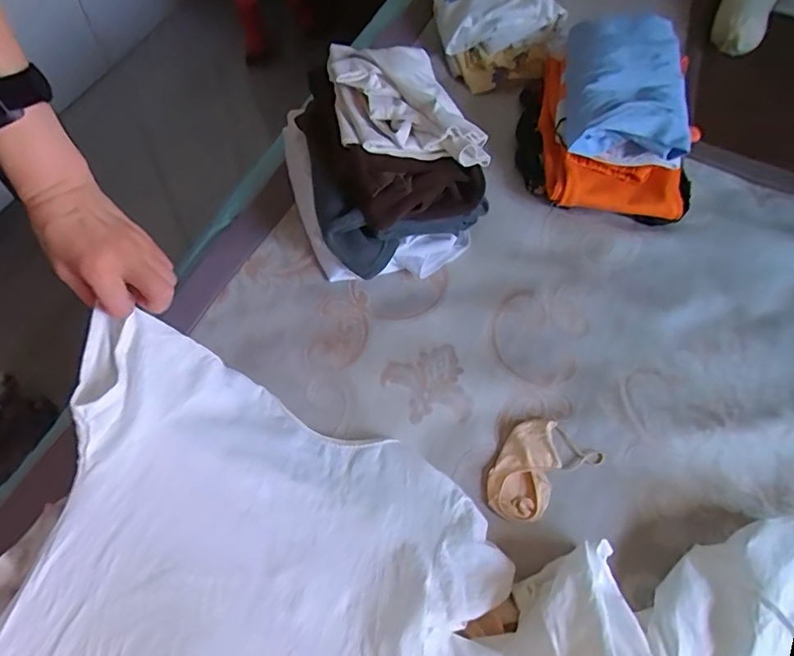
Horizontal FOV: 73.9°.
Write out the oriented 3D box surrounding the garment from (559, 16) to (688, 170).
[{"bbox_3d":[0.300,-0.327,0.709,0.142,0.078,0.251,12,62,1],"label":"garment"}]

